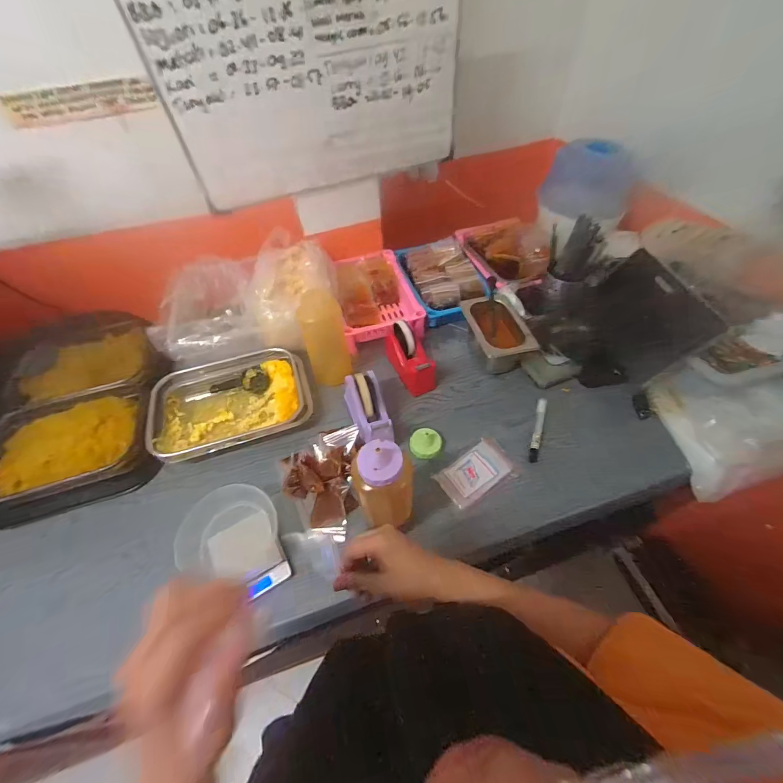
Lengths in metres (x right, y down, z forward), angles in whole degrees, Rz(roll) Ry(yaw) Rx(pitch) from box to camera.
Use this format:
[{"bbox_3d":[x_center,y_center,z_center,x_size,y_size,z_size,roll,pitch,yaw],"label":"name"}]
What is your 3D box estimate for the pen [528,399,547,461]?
[{"bbox_3d":[0.288,0.072,0.709,0.019,0.022,0.145,14,54,14],"label":"pen"}]

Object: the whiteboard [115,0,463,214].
[{"bbox_3d":[-0.136,-0.608,0.702,0.577,0.379,0.021,-18,53,-11],"label":"whiteboard"}]

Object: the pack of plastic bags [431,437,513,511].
[{"bbox_3d":[0.154,0.144,0.660,0.142,0.026,0.073,-30,56,-19],"label":"pack of plastic bags"}]

